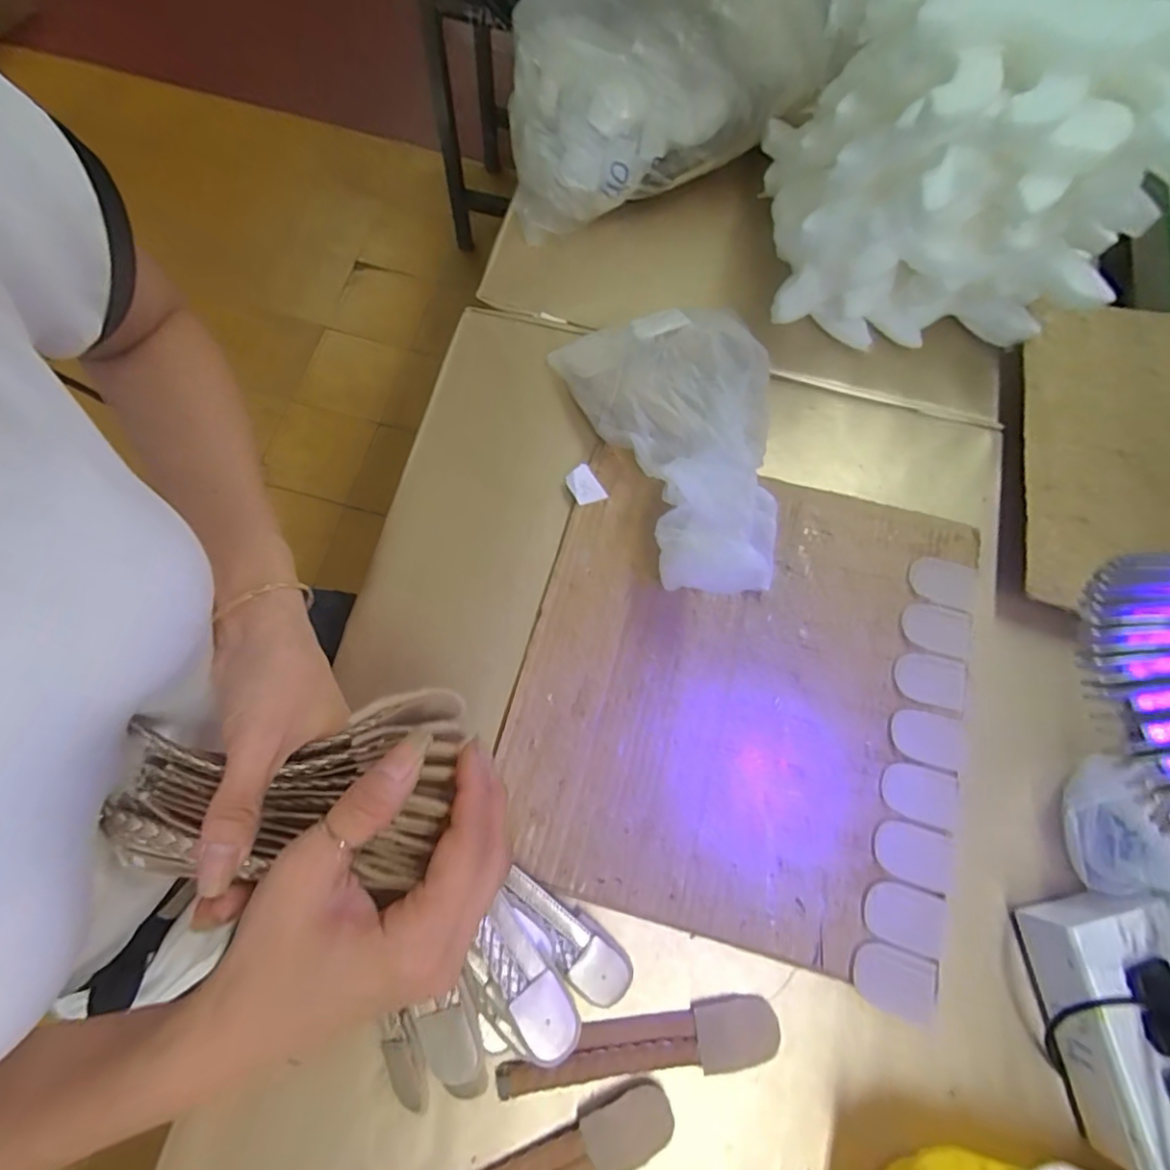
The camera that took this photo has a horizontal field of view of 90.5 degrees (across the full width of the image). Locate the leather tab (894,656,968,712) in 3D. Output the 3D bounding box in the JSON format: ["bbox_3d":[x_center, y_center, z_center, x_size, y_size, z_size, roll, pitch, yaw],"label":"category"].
[{"bbox_3d":[0.231,0.064,0.386,0.046,0.004,0.032,12,72,0],"label":"leather tab"}]

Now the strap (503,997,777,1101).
[{"bbox_3d":[0.031,0.256,0.319,0.153,0.008,0.032,-6,73,-5],"label":"strap"}]

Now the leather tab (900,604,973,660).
[{"bbox_3d":[0.242,0.030,0.397,0.048,0.004,0.033,12,72,0],"label":"leather tab"}]

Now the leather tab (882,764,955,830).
[{"bbox_3d":[0.211,0.132,0.365,0.045,0.004,0.032,15,72,1],"label":"leather tab"}]

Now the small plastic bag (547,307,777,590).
[{"bbox_3d":[0.084,-0.105,0.398,0.144,0.076,0.238,-22,75,-10],"label":"small plastic bag"}]

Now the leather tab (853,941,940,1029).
[{"bbox_3d":[0.180,0.228,0.332,0.046,0.004,0.034,17,73,2],"label":"leather tab"}]

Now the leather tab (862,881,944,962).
[{"bbox_3d":[0.189,0.196,0.342,0.045,0.004,0.033,19,73,2],"label":"leather tab"}]

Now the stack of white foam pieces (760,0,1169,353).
[{"bbox_3d":[0.274,-0.303,0.422,0.237,0.186,0.189,6,72,-2],"label":"stack of white foam pieces"}]

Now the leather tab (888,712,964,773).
[{"bbox_3d":[0.222,0.099,0.374,0.045,0.004,0.032,14,72,1],"label":"leather tab"}]

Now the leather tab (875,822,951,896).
[{"bbox_3d":[0.200,0.164,0.353,0.045,0.004,0.033,17,72,2],"label":"leather tab"}]

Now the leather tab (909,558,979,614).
[{"bbox_3d":[0.253,-0.002,0.407,0.048,0.004,0.032,17,72,2],"label":"leather tab"}]

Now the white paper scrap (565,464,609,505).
[{"bbox_3d":[0.000,-0.070,0.412,0.020,0.004,0.028,-32,86,-5],"label":"white paper scrap"}]

